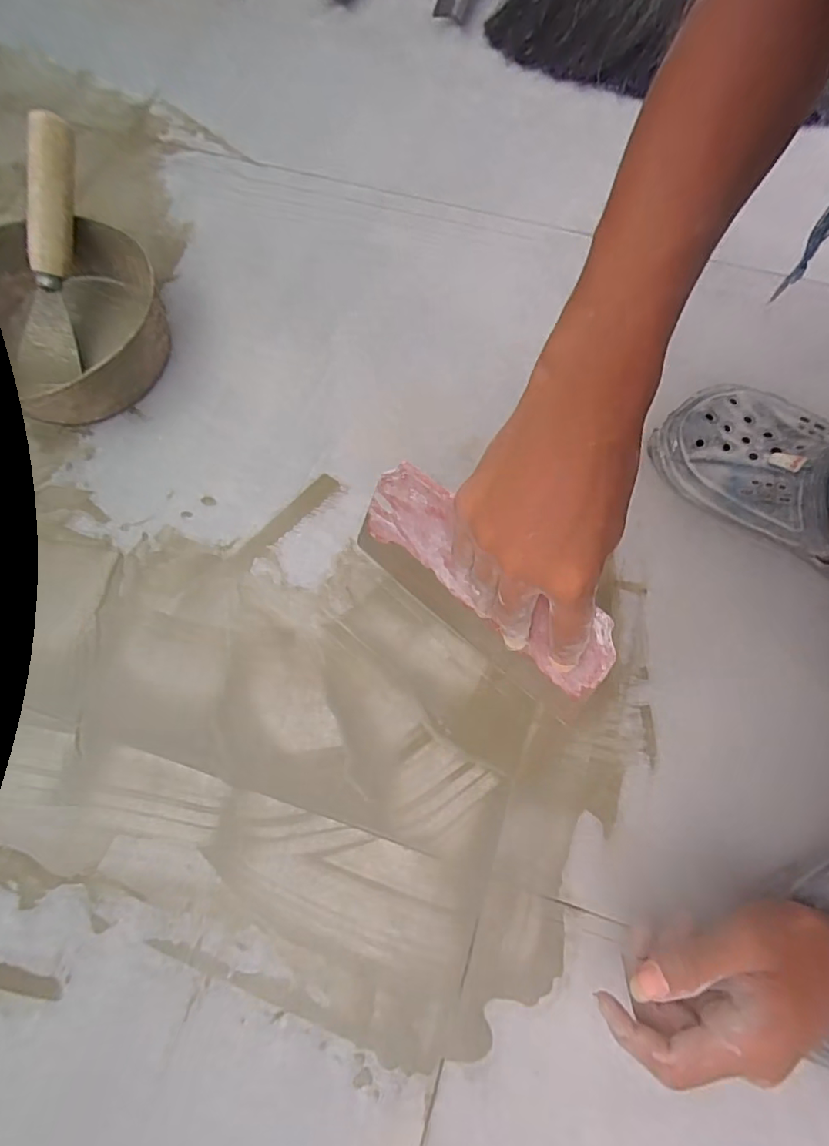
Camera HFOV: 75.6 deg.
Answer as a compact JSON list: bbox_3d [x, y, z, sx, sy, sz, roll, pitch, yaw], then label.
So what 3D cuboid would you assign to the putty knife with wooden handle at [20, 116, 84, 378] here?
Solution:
[{"bbox_3d":[-0.317,-0.281,0.469,0.065,0.025,0.196,16,110,7],"label":"putty knife with wooden handle"}]

